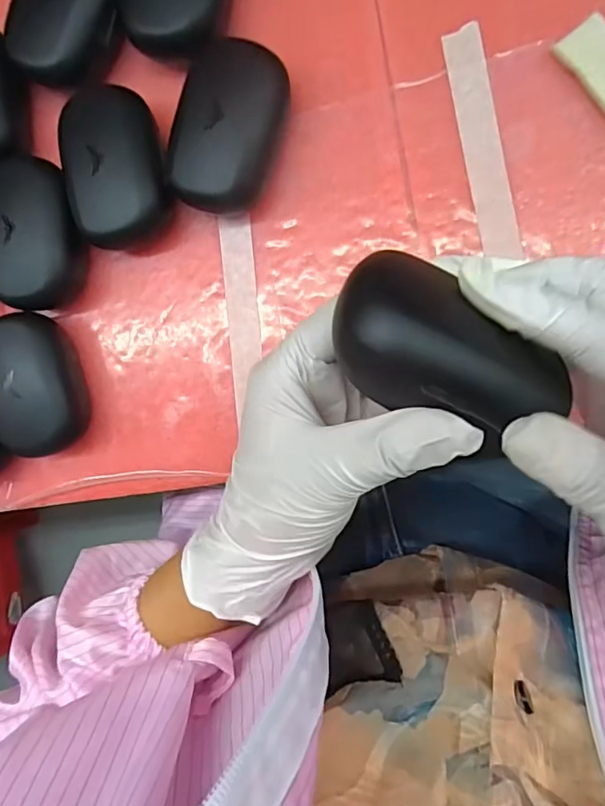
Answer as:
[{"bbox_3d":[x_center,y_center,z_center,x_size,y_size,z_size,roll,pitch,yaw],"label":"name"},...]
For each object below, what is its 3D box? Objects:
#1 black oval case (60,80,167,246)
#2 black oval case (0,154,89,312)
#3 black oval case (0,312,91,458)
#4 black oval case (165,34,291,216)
[{"bbox_3d":[-0.106,-0.134,0.294,0.057,0.041,0.084,-10,92,12],"label":"black oval case"},{"bbox_3d":[-0.160,-0.100,0.307,0.058,0.040,0.086,-9,93,12],"label":"black oval case"},{"bbox_3d":[-0.165,-0.011,0.314,0.056,0.036,0.086,-14,92,13],"label":"black oval case"},{"bbox_3d":[-0.039,-0.146,0.277,0.057,0.038,0.084,12,97,11],"label":"black oval case"}]

